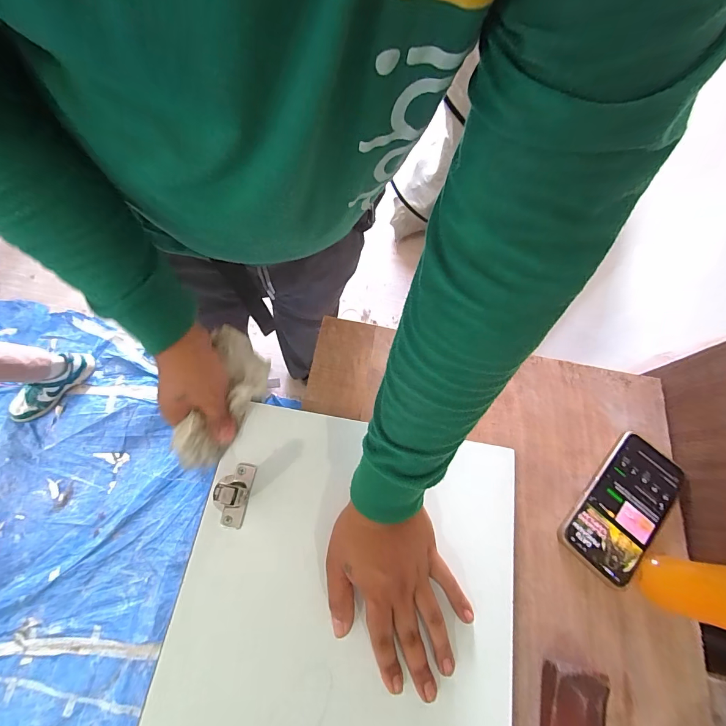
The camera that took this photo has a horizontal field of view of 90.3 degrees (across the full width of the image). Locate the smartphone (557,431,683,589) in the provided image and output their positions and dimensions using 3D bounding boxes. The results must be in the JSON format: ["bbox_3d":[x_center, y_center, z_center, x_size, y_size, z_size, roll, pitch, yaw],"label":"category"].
[{"bbox_3d":[0.300,0.161,0.410,0.166,0.012,0.079,-42,78,-17],"label":"smartphone"}]

